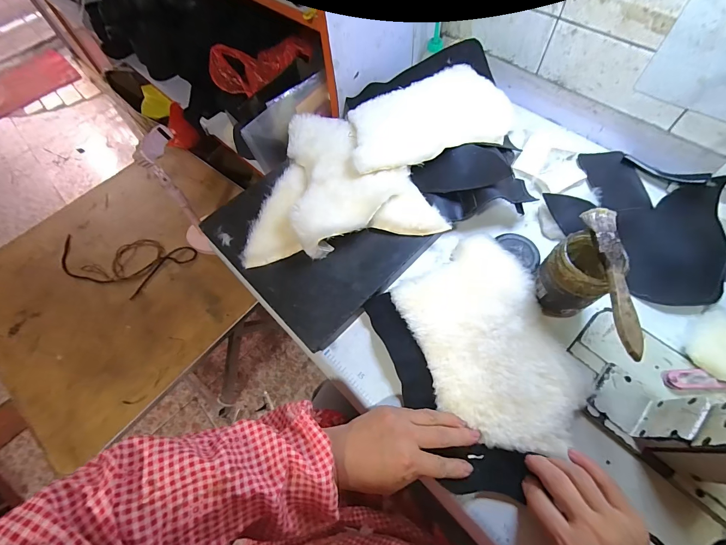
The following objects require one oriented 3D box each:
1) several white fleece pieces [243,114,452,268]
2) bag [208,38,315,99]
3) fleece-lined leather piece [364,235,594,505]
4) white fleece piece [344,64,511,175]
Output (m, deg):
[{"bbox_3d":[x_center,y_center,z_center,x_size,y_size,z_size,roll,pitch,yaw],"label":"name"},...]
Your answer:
[{"bbox_3d":[-0.043,-0.131,0.460,0.254,0.044,0.225,-12,61,-2],"label":"several white fleece pieces"},{"bbox_3d":[-0.200,-0.413,0.645,0.122,0.053,0.170,29,67,18],"label":"bag"},{"bbox_3d":[0.130,0.088,0.370,0.183,0.040,0.229,-26,63,-10],"label":"fleece-lined leather piece"},{"bbox_3d":[0.096,-0.220,0.475,0.249,0.036,0.134,-18,62,-6],"label":"white fleece piece"}]

